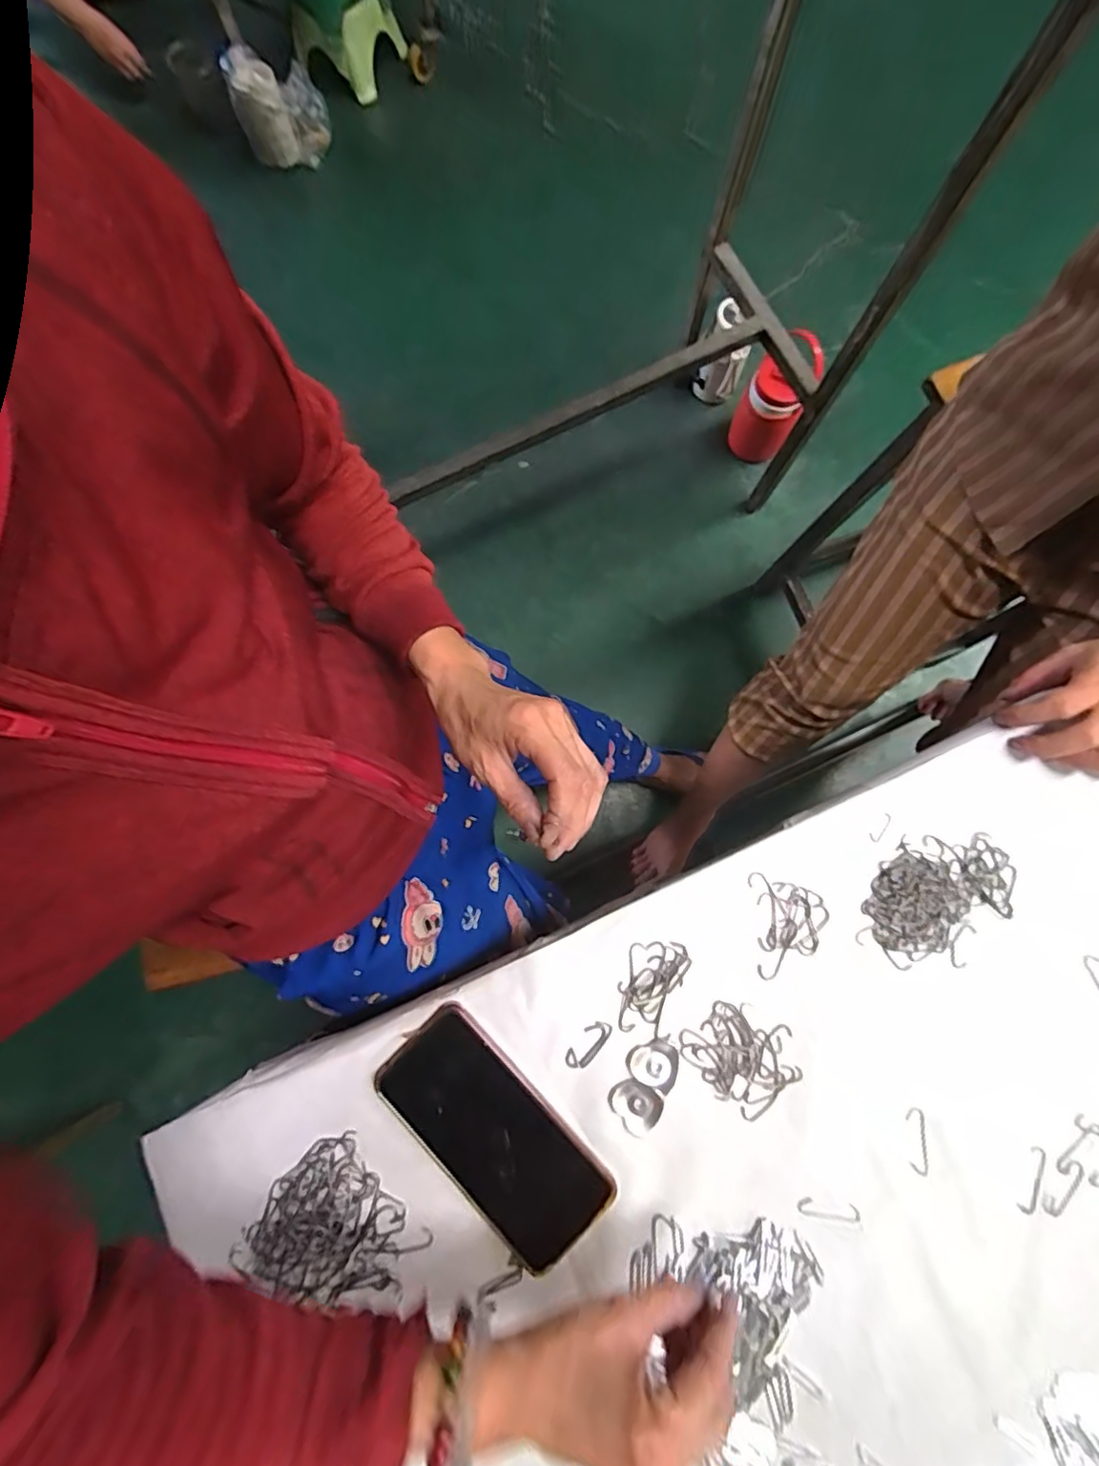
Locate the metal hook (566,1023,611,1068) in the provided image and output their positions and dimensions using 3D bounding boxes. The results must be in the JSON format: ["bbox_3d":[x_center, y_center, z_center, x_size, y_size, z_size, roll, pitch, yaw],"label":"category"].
[{"bbox_3d":[0.028,0.223,0.413,0.016,0.004,0.038,41,82,8],"label":"metal hook"}]

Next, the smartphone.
[{"bbox_3d":[-0.039,0.279,0.402,0.083,0.011,0.170,-44,82,-7],"label":"smartphone"}]

